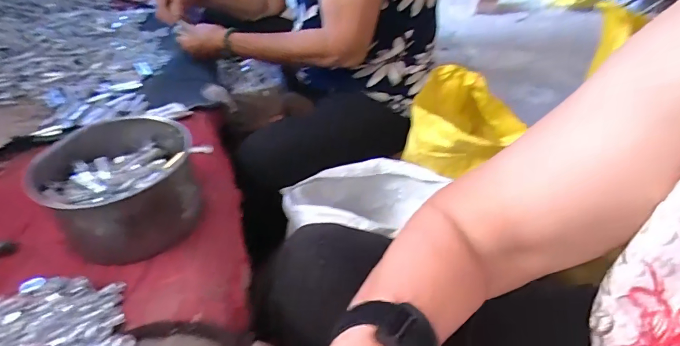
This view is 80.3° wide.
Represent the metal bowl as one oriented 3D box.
[{"bbox_3d":[-0.216,0.013,0.406,0.137,0.074,0.142,-2,38,1],"label":"metal bowl"}]

